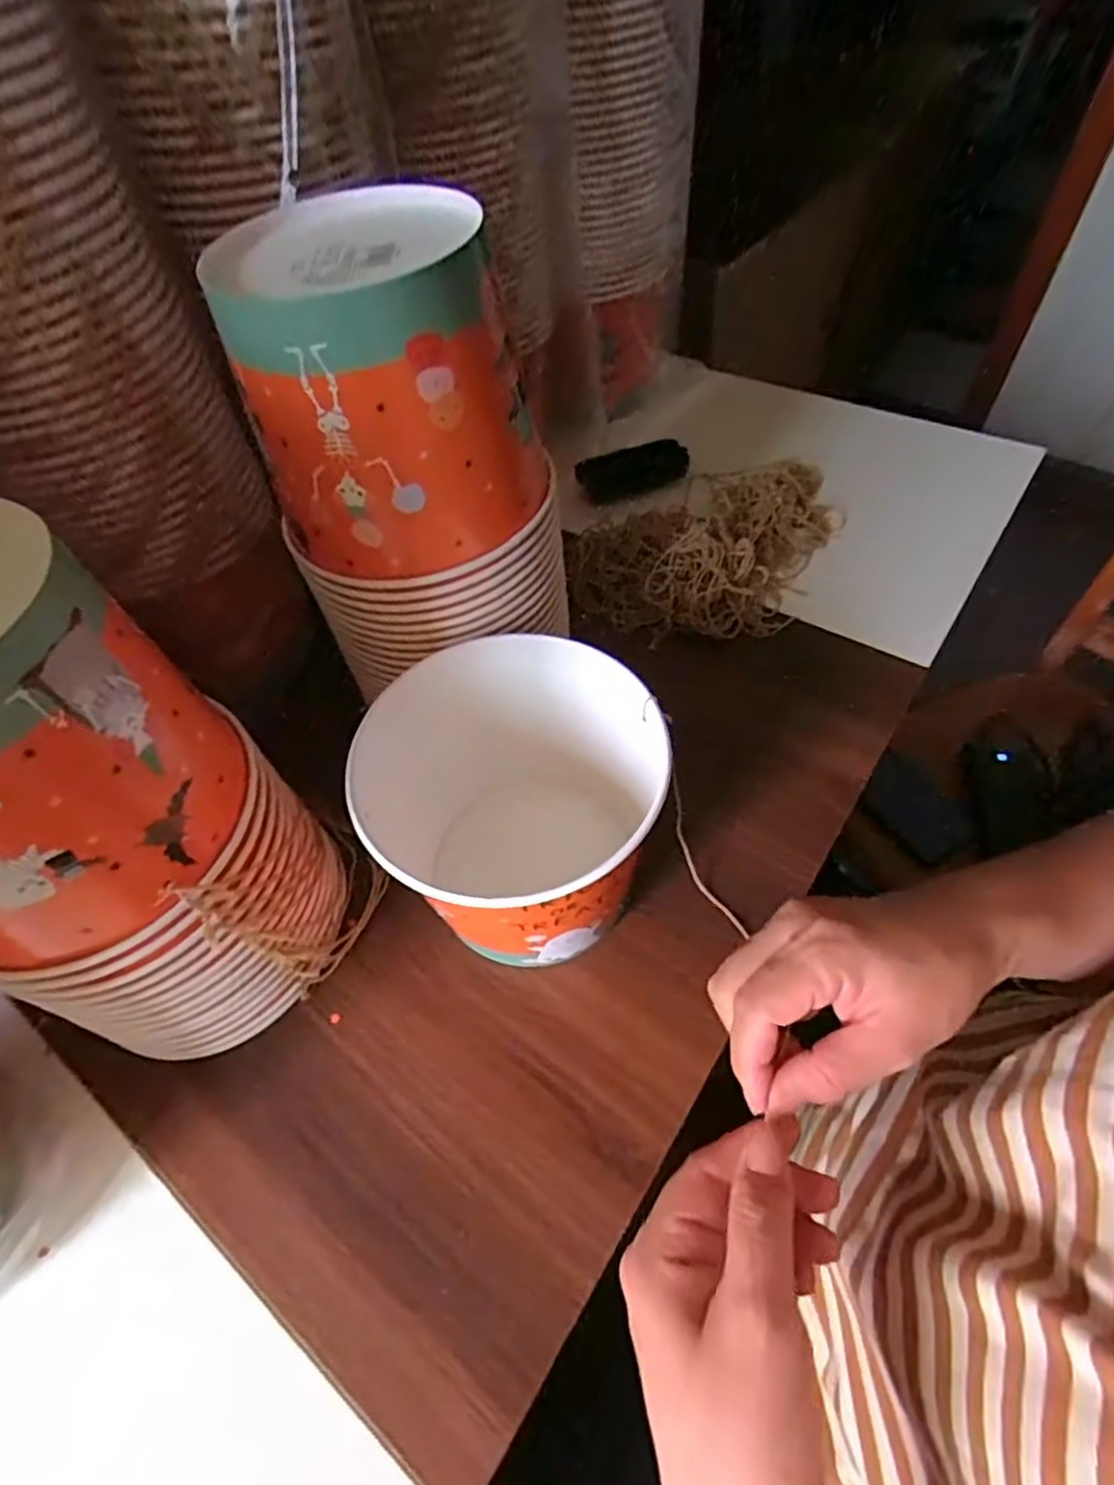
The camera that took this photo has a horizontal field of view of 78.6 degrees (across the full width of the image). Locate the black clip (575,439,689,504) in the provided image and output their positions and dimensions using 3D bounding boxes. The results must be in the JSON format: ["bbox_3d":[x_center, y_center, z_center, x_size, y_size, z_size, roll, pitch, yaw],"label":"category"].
[{"bbox_3d":[0.078,-0.277,0.689,0.114,0.027,0.039,-11,55,-4],"label":"black clip"}]

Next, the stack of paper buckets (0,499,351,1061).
[{"bbox_3d":[-0.209,0.041,0.331,0.145,0.276,0.135,-37,60,-20],"label":"stack of paper buckets"}]

